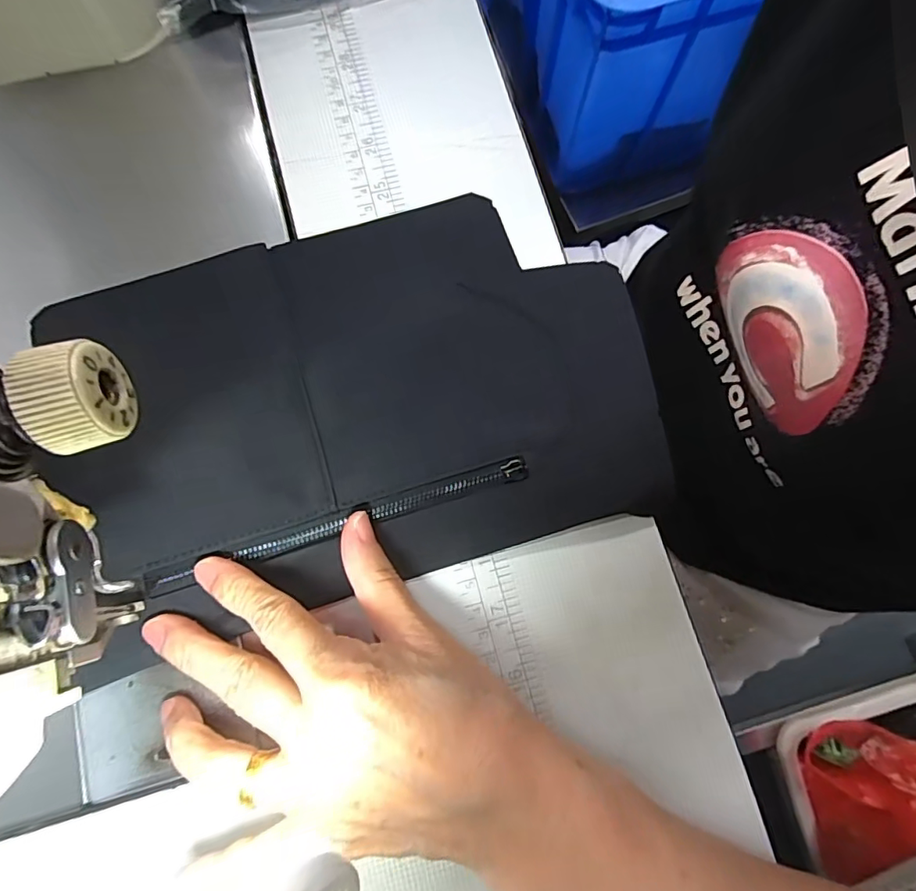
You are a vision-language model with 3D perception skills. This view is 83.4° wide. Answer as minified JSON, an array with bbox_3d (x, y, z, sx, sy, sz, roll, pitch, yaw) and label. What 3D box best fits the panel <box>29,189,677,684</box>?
[{"bbox_3d":[-0.041,-0.021,0.223,0.242,0.008,0.164,-16,78,-6],"label":"panel"}]

